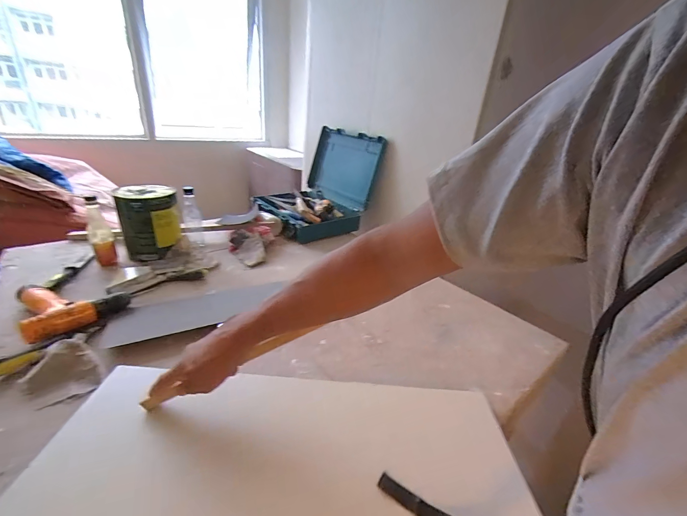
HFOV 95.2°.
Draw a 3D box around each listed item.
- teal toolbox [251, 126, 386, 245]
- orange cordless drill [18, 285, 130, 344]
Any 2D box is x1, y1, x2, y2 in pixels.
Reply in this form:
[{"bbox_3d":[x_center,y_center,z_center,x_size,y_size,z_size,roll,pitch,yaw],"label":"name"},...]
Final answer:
[{"bbox_3d":[-0.128,-0.327,1.293,0.400,0.327,0.428,-19,37,-38],"label":"teal toolbox"},{"bbox_3d":[-0.601,0.094,0.705,0.181,0.045,0.203,-20,38,-39],"label":"orange cordless drill"}]

